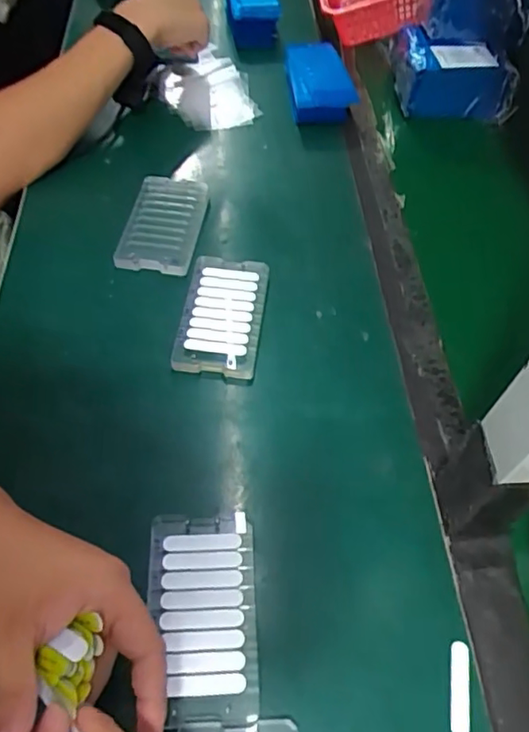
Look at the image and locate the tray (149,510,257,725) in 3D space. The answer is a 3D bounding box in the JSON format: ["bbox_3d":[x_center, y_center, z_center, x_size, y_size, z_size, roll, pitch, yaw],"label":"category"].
[{"bbox_3d":[-0.039,0.154,0.361,0.067,0.010,0.122,-1,56,-4],"label":"tray"}]

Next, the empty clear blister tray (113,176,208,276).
[{"bbox_3d":[-0.098,-0.136,0.563,0.069,0.020,0.121,8,56,2],"label":"empty clear blister tray"}]

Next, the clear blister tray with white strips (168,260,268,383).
[{"bbox_3d":[-0.036,-0.044,0.501,0.067,0.016,0.121,7,56,1],"label":"clear blister tray with white strips"}]

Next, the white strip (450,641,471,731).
[{"bbox_3d":[0.118,0.194,0.347,0.012,0.004,0.052,10,56,3],"label":"white strip"}]

